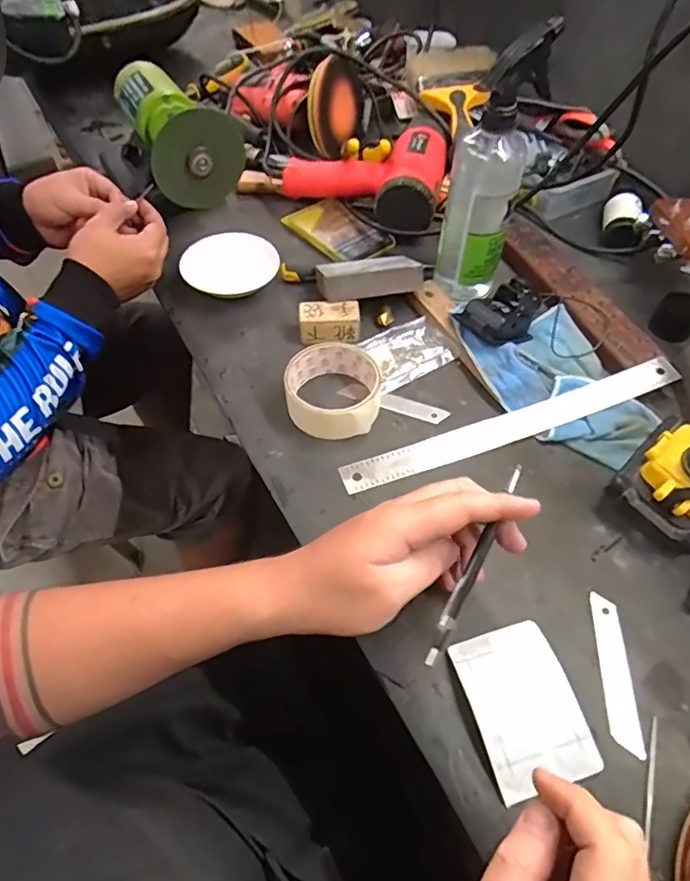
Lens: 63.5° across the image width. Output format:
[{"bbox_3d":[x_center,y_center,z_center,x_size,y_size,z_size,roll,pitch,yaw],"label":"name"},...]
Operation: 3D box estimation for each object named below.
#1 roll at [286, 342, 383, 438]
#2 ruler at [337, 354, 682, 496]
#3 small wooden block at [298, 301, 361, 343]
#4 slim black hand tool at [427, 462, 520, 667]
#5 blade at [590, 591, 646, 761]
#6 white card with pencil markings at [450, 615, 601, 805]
[{"bbox_3d":[-0.012,-0.047,0.505,0.085,0.038,0.085,1,54,-1],"label":"roll"},{"bbox_3d":[0.154,-0.015,0.501,0.327,0.008,0.035,-18,59,-9],"label":"ruler"},{"bbox_3d":[-0.015,-0.117,0.555,0.059,0.028,0.031,-4,54,-4],"label":"small wooden block"},{"bbox_3d":[0.084,0.079,0.361,0.009,0.007,0.140,25,78,16],"label":"slim black hand tool"},{"bbox_3d":[0.186,0.158,0.383,0.019,0.004,0.102,5,54,2],"label":"blade"},{"bbox_3d":[0.118,0.173,0.367,0.070,0.006,0.096,-12,55,-10],"label":"white card with pencil markings"}]

